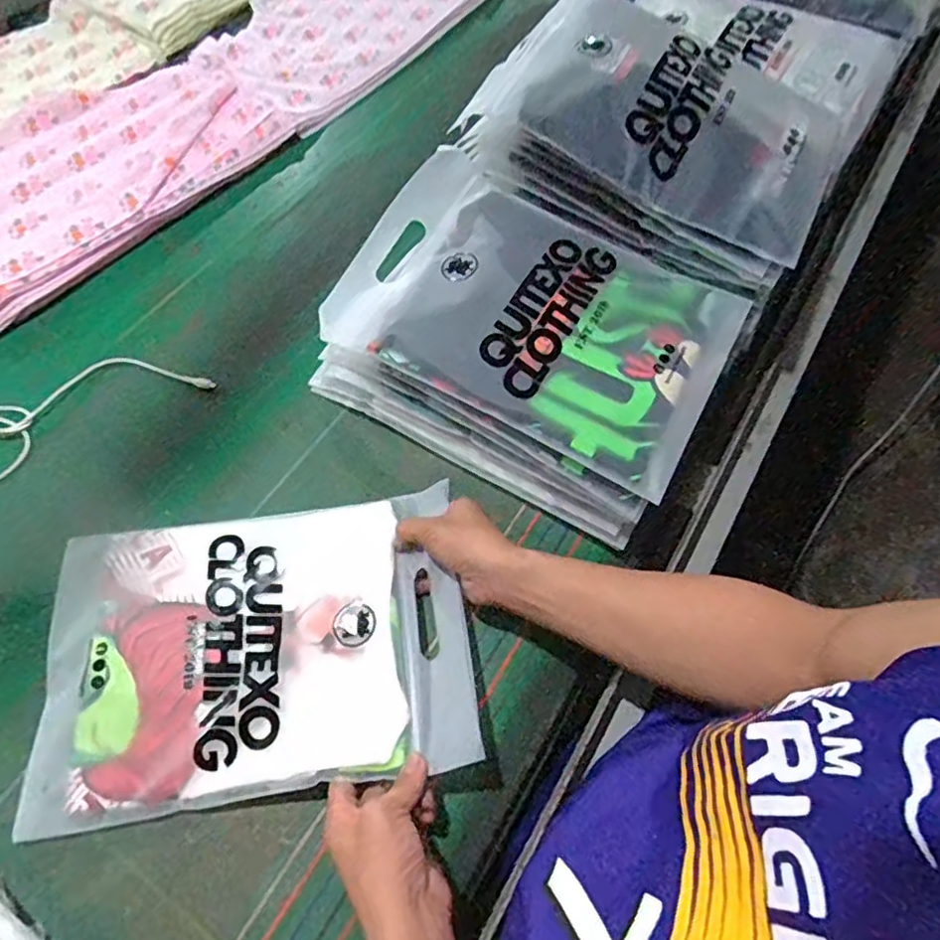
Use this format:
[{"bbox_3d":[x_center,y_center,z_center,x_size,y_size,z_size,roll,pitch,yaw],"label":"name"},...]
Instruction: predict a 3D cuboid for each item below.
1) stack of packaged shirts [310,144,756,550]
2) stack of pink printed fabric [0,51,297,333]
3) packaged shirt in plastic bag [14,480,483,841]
[{"bbox_3d":[0.055,-0.129,0.622,0.359,0.122,0.252,28,65,11],"label":"stack of packaged shirts"},{"bbox_3d":[-0.480,-0.376,0.771,0.275,0.038,0.501,33,68,16],"label":"stack of pink printed fabric"},{"bbox_3d":[-0.181,0.139,0.519,0.349,0.039,0.241,-7,63,-3],"label":"packaged shirt in plastic bag"}]

